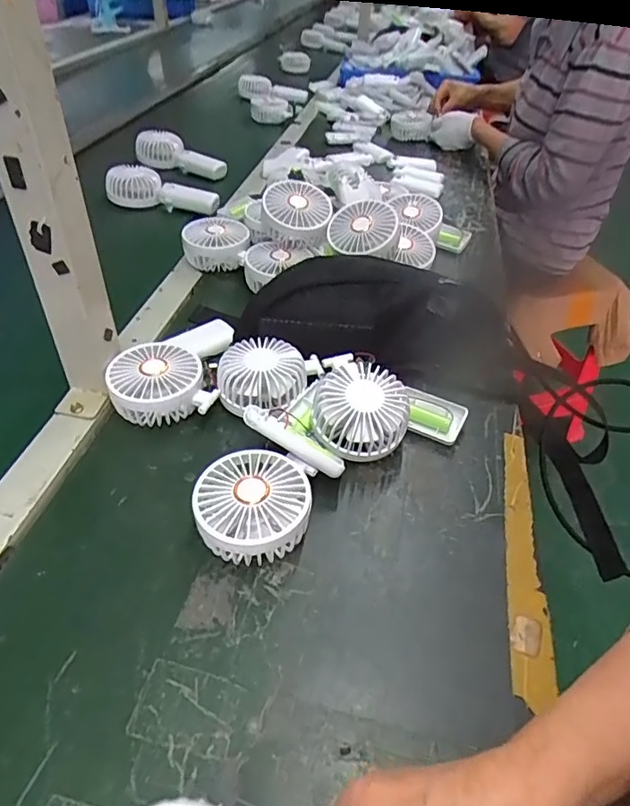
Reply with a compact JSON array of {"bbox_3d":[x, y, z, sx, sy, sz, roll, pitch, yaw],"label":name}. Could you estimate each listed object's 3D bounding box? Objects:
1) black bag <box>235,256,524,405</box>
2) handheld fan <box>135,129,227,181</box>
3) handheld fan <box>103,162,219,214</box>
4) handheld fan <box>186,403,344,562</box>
[{"bbox_3d":[0.070,-0.096,0.594,0.299,0.096,0.144,5,42,2],"label":"black bag"},{"bbox_3d":[-0.249,-0.459,0.992,0.192,0.056,0.049,22,45,19],"label":"handheld fan"},{"bbox_3d":[-0.246,-0.353,0.873,0.179,0.057,0.058,5,42,2],"label":"handheld fan"},{"bbox_3d":[-0.035,0.067,0.430,0.097,0.055,0.133,20,45,18],"label":"handheld fan"}]

